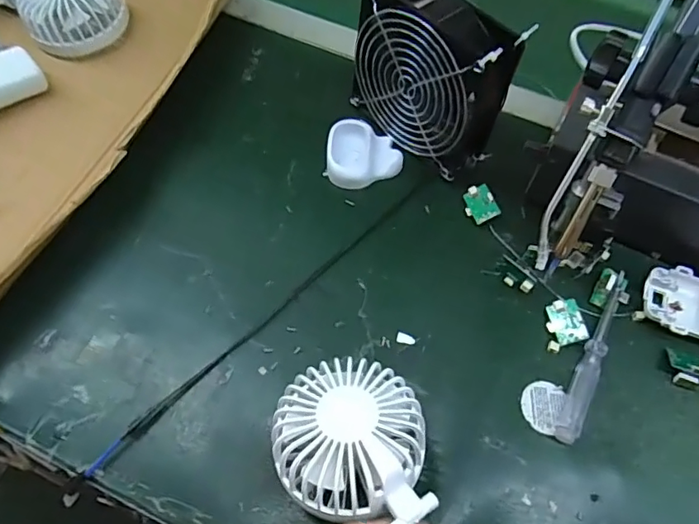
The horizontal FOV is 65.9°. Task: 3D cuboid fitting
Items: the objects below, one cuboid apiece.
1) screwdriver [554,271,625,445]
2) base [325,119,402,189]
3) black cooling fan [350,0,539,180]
[{"bbox_3d":[0.167,0.061,0.367,0.014,0.011,0.133,26,63,10],"label":"screwdriver"},{"bbox_3d":[0.012,-0.087,0.441,0.061,0.017,0.057,15,62,5],"label":"base"},{"bbox_3d":[0.060,-0.142,0.414,0.118,0.115,0.052,41,67,17],"label":"black cooling fan"}]

